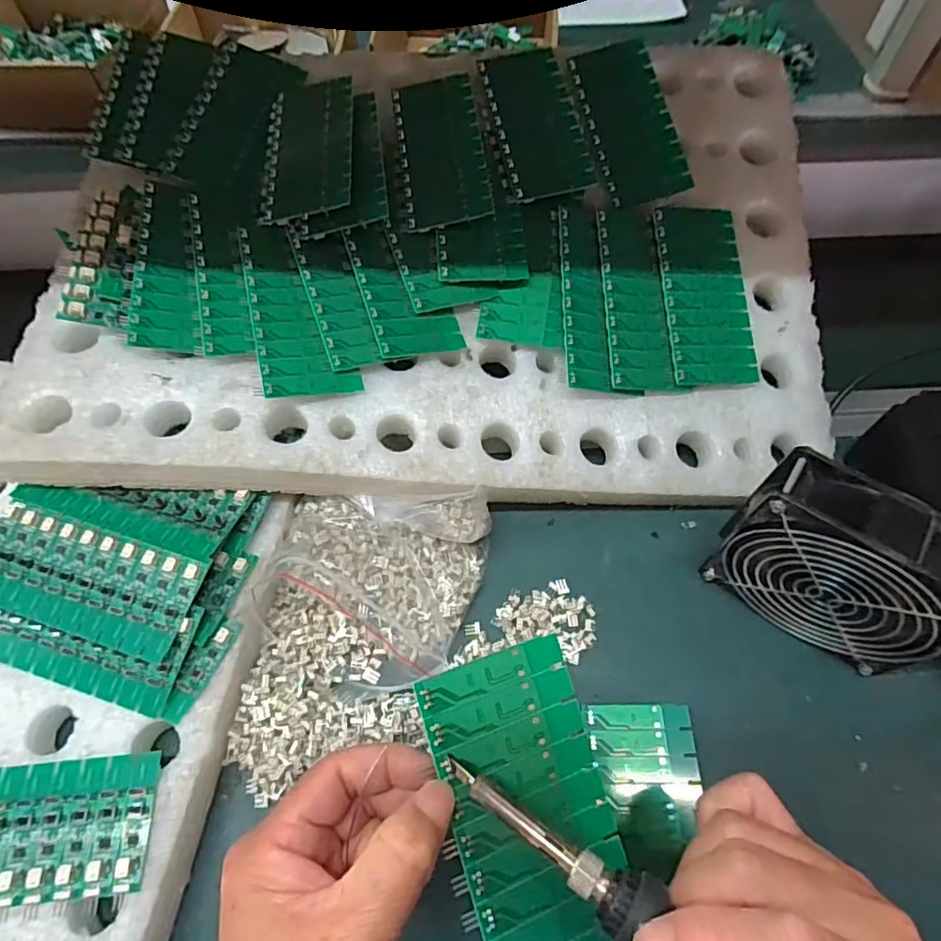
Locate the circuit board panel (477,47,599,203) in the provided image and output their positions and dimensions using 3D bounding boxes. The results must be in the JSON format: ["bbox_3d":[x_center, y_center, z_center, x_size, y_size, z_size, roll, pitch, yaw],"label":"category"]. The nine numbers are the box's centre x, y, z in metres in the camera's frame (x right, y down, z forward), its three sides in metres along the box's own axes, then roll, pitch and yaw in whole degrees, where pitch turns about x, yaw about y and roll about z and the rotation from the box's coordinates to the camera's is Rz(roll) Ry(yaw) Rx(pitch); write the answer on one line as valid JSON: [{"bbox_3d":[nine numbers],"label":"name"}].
[{"bbox_3d":[0.052,-0.269,0.432,0.064,0.010,0.136,-10,74,-8],"label":"circuit board panel"}]

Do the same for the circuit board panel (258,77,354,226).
[{"bbox_3d":[-0.117,-0.237,0.410,0.066,0.007,0.136,-9,65,9],"label":"circuit board panel"}]

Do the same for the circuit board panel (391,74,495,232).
[{"bbox_3d":[-0.022,-0.240,0.419,0.062,0.005,0.135,-10,73,6],"label":"circuit board panel"}]

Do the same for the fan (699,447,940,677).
[{"bbox_3d":[0.211,0.058,0.333,0.121,0.124,0.045,31,65,16],"label":"fan"}]

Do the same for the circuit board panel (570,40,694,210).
[{"bbox_3d":[0.123,-0.272,0.437,0.061,0.007,0.136,-14,81,5],"label":"circuit board panel"}]

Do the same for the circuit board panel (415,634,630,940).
[{"bbox_3d":[0.027,0.143,0.221,0.062,0.004,0.139,-15,85,-17],"label":"circuit board panel"}]

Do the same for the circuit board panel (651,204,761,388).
[{"bbox_3d":[0.171,-0.131,0.411,0.063,0.011,0.140,-1,78,-4],"label":"circuit board panel"}]

